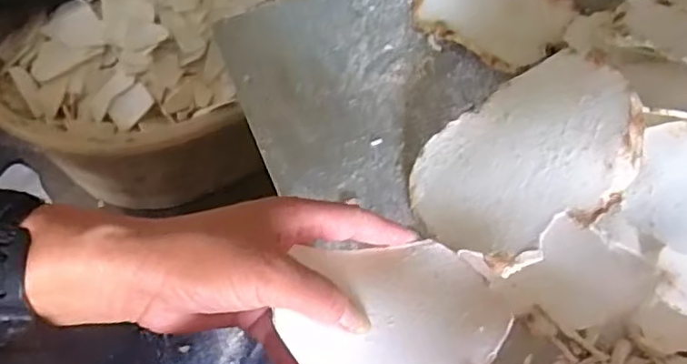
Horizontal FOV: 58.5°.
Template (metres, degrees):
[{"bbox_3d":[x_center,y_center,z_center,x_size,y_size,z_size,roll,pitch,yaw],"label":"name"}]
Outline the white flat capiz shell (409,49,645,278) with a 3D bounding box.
[{"bbox_3d":[0.114,-0.013,0.389,0.147,0.015,0.109,-39,51,8],"label":"white flat capiz shell"}]

